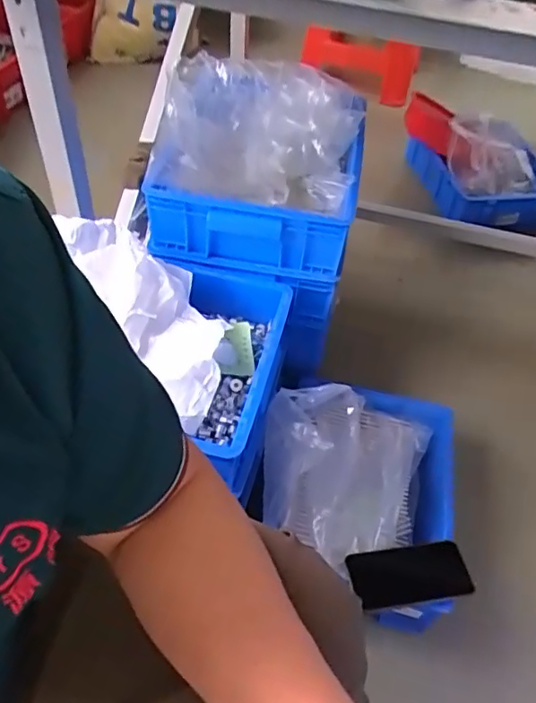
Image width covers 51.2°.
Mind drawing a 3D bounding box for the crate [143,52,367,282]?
[{"bbox_3d":[-0.013,-0.299,0.893,0.312,0.157,0.344,11,49,4],"label":"crate"}]

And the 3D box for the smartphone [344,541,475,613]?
[{"bbox_3d":[0.189,0.300,0.750,0.156,0.015,0.074,-8,58,-1],"label":"smartphone"}]

